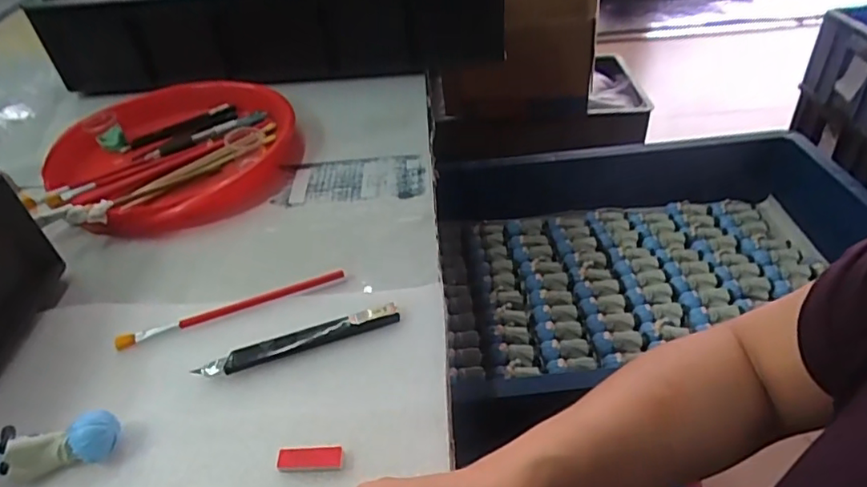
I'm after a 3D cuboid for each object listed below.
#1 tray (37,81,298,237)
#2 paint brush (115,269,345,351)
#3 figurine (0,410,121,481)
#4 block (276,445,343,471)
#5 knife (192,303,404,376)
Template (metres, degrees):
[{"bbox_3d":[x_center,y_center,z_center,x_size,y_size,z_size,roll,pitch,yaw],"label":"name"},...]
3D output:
[{"bbox_3d":[-0.276,-0.105,0.590,0.255,0.033,0.243,28,50,32],"label":"tray"},{"bbox_3d":[-0.147,0.048,0.417,0.165,0.011,0.008,-17,42,-14],"label":"paint brush"},{"bbox_3d":[-0.218,0.120,0.326,0.064,0.026,0.025,-7,41,-3],"label":"figurine"},{"bbox_3d":[-0.072,0.123,0.321,0.038,0.004,0.014,-1,41,4],"label":"block"},{"bbox_3d":[-0.091,0.066,0.383,0.137,0.009,0.017,-17,42,-13],"label":"knife"}]

